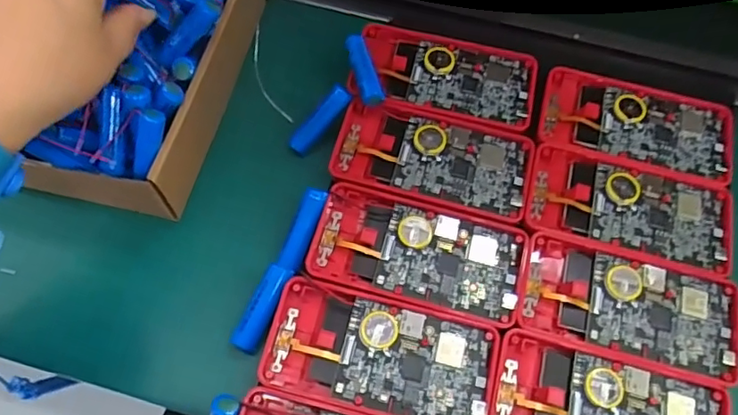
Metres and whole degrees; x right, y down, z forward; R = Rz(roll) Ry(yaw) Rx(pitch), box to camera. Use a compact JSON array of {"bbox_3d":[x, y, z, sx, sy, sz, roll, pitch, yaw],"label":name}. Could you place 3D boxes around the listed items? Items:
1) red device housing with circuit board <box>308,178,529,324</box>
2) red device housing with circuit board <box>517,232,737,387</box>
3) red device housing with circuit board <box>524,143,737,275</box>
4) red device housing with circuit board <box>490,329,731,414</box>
[{"bbox_3d":[0.029,0.025,0.333,0.122,0.012,0.062,15,65,6],"label":"red device housing with circuit board"},{"bbox_3d":[0.150,0.056,0.327,0.121,0.011,0.063,15,65,7],"label":"red device housing with circuit board"},{"bbox_3d":[0.161,0.000,0.351,0.120,0.009,0.063,12,65,5],"label":"red device housing with circuit board"},{"bbox_3d":[0.127,0.110,0.302,0.120,0.012,0.059,14,65,6],"label":"red device housing with circuit board"}]

